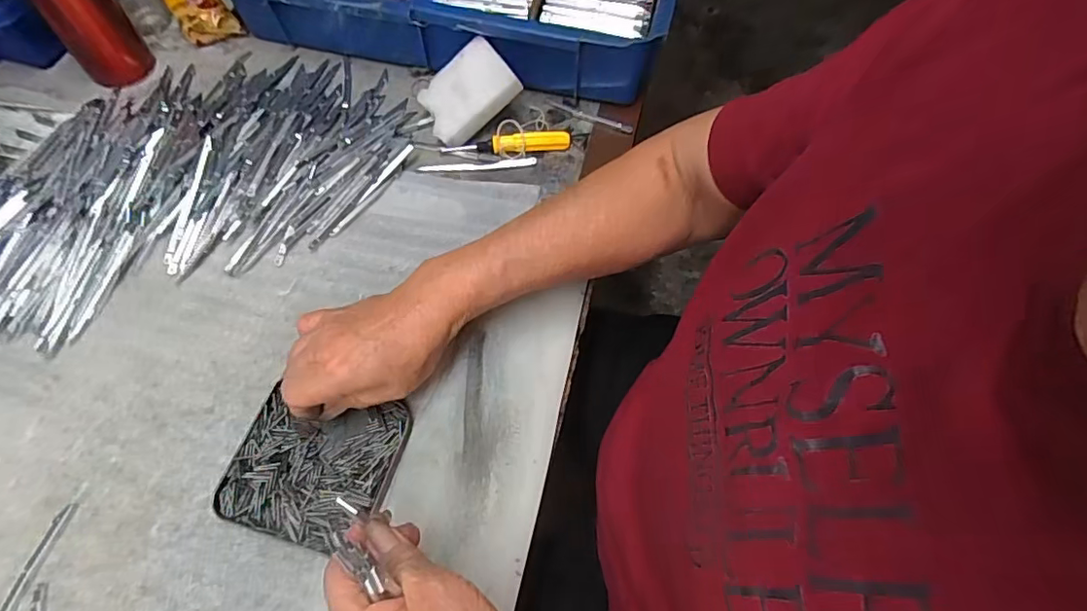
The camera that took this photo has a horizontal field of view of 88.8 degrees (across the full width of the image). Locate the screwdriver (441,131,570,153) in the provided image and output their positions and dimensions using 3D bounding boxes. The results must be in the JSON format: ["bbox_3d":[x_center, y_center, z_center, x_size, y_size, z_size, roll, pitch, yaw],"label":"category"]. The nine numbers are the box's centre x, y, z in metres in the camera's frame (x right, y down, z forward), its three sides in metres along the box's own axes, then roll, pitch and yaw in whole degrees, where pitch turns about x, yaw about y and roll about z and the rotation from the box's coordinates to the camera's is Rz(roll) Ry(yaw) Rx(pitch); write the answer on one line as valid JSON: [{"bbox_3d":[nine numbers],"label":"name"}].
[{"bbox_3d":[-0.033,-0.146,0.504,0.114,0.018,0.014,-6,62,-5],"label":"screwdriver"}]

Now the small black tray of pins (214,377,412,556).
[{"bbox_3d":[-0.149,0.102,0.362,0.102,0.013,0.095,14,61,6],"label":"small black tray of pins"}]

